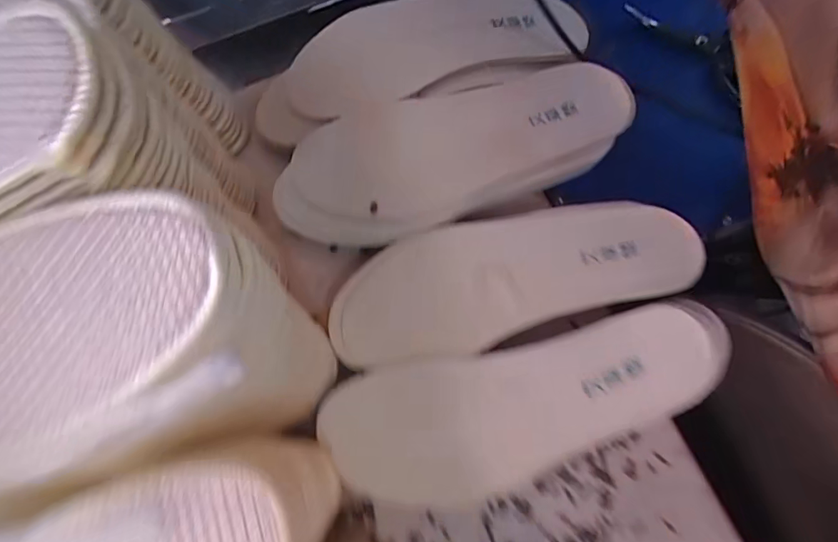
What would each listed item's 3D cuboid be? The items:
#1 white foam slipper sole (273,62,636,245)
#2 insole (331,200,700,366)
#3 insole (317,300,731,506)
[{"bbox_3d":[0.028,-0.091,0.328,0.266,0.015,0.097,-17,79,-3],"label":"white foam slipper sole"},{"bbox_3d":[0.063,0.001,0.316,0.251,0.016,0.085,-16,73,-2],"label":"insole"},{"bbox_3d":[0.070,0.086,0.290,0.256,0.015,0.088,-15,79,-3],"label":"insole"}]

